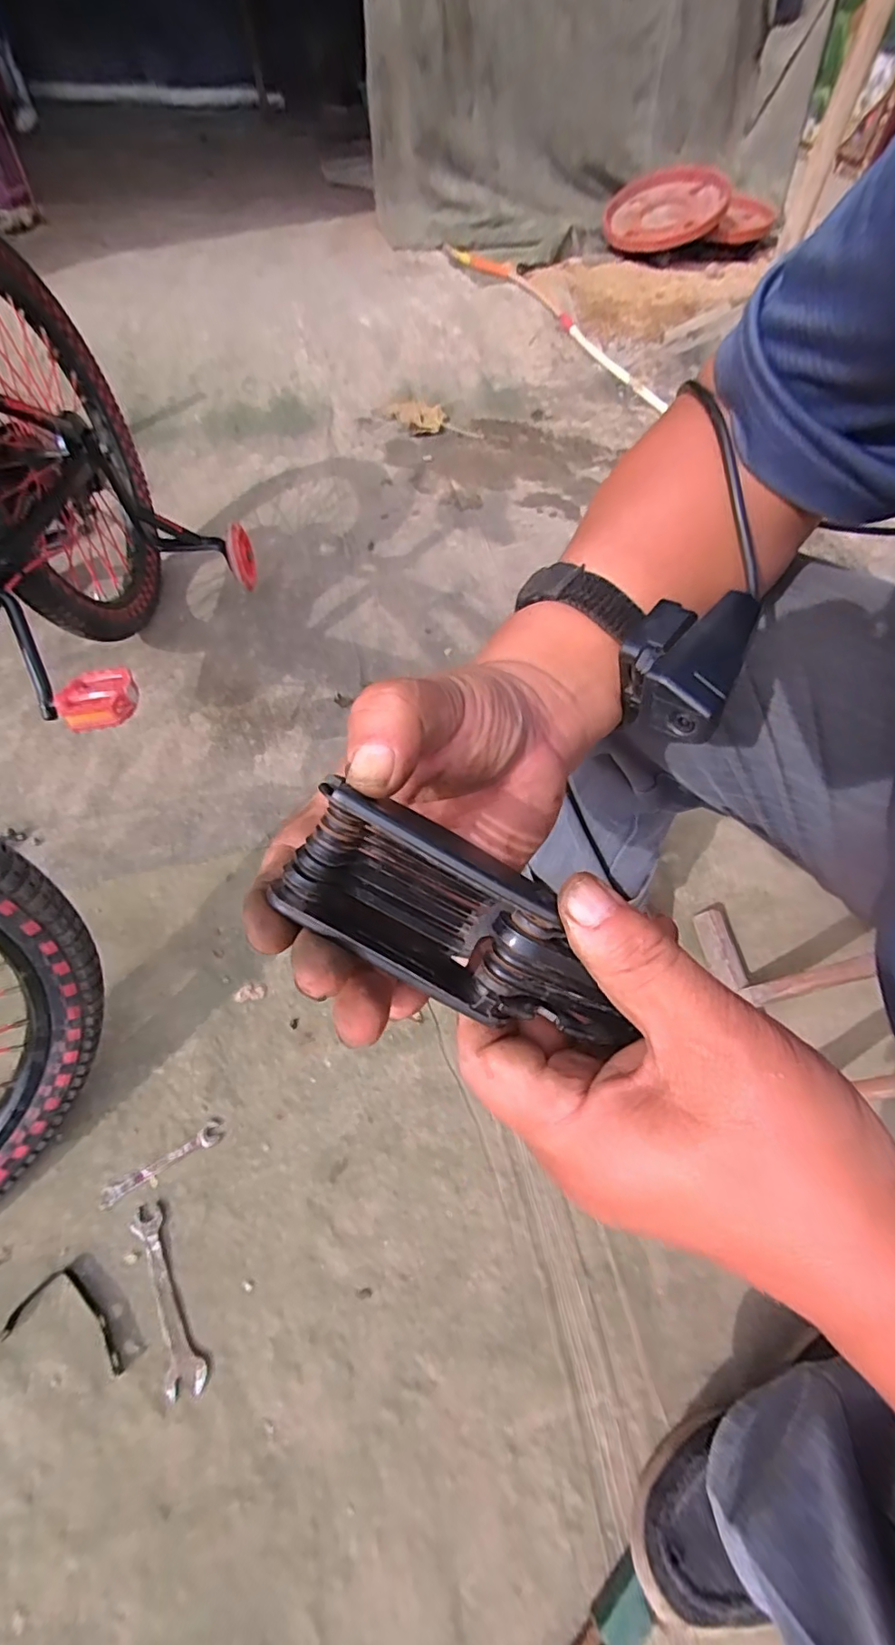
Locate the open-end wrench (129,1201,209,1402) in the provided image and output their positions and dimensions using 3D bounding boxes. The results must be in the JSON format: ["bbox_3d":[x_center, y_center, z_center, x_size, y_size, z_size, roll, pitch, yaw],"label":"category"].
[{"bbox_3d":[-0.254,0.426,0.520,0.033,0.013,0.151,-23,59,-19],"label":"open-end wrench"}]

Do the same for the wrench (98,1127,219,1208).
[{"bbox_3d":[-0.286,0.341,0.574,0.115,0.010,0.018,-24,60,-20],"label":"wrench"}]

